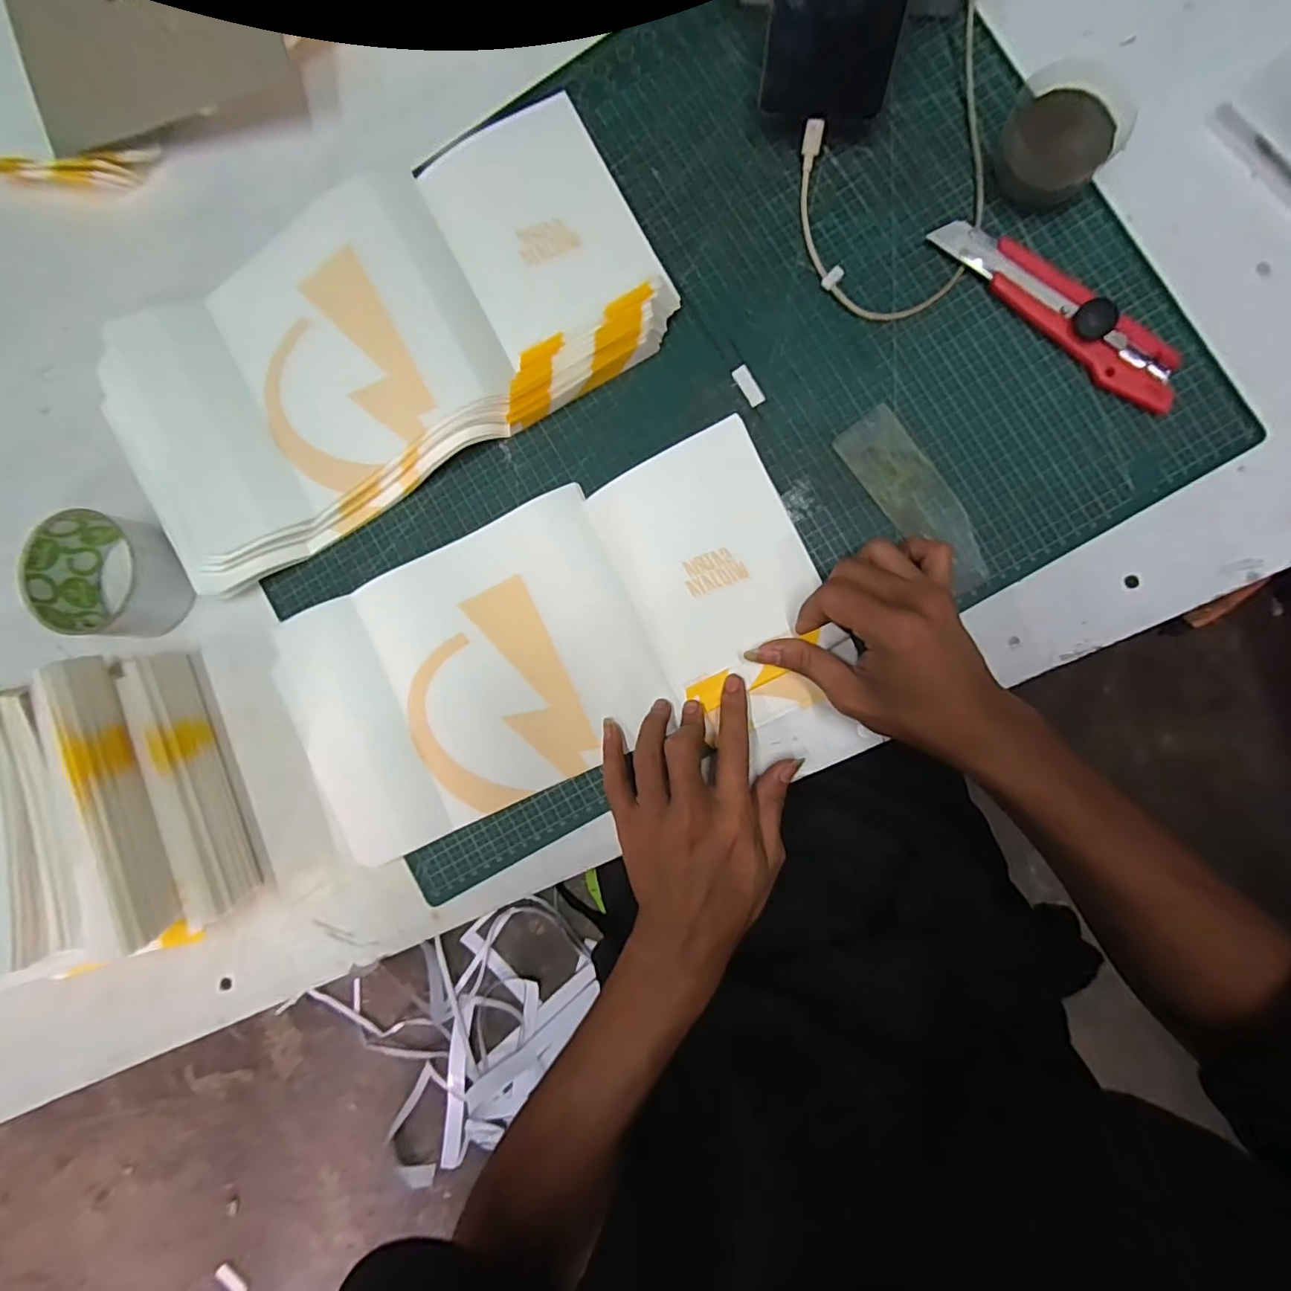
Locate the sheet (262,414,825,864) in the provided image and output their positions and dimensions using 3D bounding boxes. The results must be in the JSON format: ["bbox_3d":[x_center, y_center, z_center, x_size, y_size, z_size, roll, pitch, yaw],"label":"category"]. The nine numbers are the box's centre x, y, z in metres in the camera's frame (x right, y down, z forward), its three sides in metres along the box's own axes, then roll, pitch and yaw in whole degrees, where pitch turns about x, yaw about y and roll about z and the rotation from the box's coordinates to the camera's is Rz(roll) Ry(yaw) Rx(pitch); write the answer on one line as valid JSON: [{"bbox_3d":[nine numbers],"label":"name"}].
[{"bbox_3d":[-0.066,0.006,0.368,0.350,0.017,0.186,-25,85,5],"label":"sheet"}]

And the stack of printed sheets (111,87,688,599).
[{"bbox_3d":[-0.175,-0.199,0.372,0.362,0.029,0.186,-26,85,4],"label":"stack of printed sheets"}]

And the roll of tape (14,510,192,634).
[{"bbox_3d":[-0.359,-0.045,0.383,0.082,0.053,0.080,7,88,6],"label":"roll of tape"}]

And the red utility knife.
[{"bbox_3d":[0.246,-0.202,0.336,0.165,0.017,0.032,42,92,6],"label":"red utility knife"}]

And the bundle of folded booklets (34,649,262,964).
[{"bbox_3d":[-0.325,0.098,0.357,0.069,0.088,0.175,-20,85,5],"label":"bundle of folded booklets"}]

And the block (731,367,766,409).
[{"bbox_3d":[0.067,-0.168,0.362,0.011,0.004,0.028,-30,85,4],"label":"block"}]

